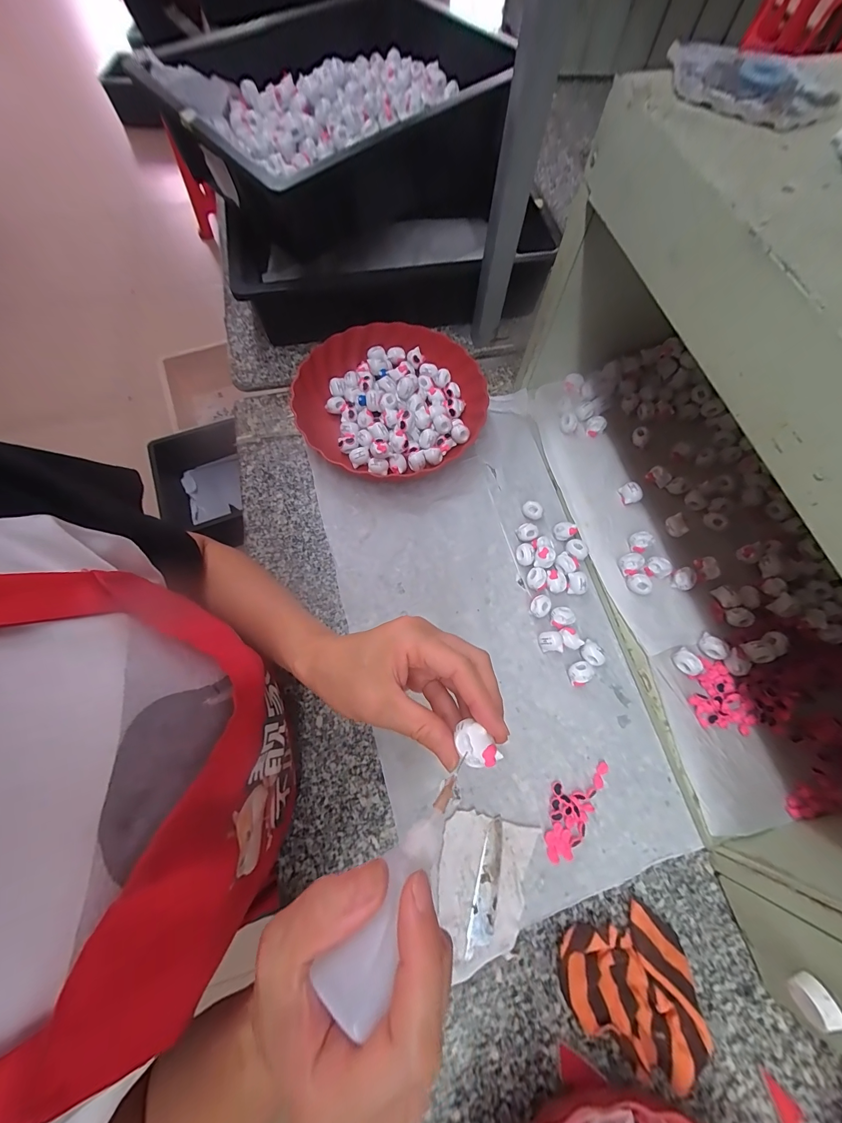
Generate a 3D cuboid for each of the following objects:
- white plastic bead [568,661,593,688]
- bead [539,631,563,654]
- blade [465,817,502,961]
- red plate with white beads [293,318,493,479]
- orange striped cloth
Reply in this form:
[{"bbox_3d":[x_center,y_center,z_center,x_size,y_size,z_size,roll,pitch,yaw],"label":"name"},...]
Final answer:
[{"bbox_3d":[0.169,0.120,0.384,0.025,0.018,0.024,0,70,-1],"label":"white plastic bead"},{"bbox_3d":[0.140,0.088,0.392,0.019,0.021,0.024,-16,71,-7],"label":"bead"},{"bbox_3d":[0.060,0.291,0.324,0.021,0.004,0.101,15,70,4],"label":"blade"},{"bbox_3d":[-0.035,-0.220,0.487,0.236,0.048,0.229,0,70,-1],"label":"red plate with white beads"},{"bbox_3d":[0.174,0.353,0.291,0.101,0.031,0.098,-17,71,-7],"label":"orange striped cloth"}]

